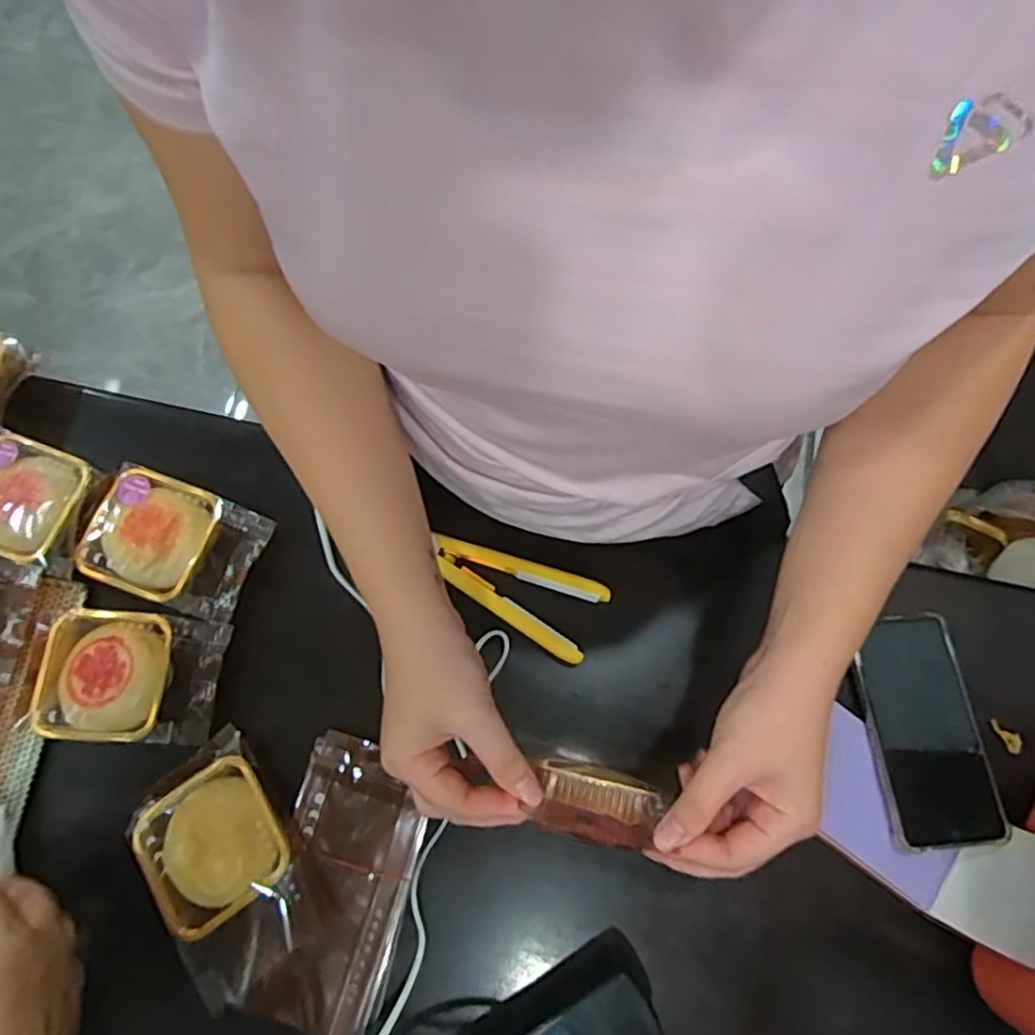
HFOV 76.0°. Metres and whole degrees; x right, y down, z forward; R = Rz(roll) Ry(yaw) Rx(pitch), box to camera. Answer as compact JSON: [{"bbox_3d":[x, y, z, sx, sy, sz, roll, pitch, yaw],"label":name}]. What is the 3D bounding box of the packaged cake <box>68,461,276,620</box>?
[{"bbox_3d":[-0.266,0.018,0.507,0.124,0.024,0.089,18,75,5],"label":"packaged cake"}]

